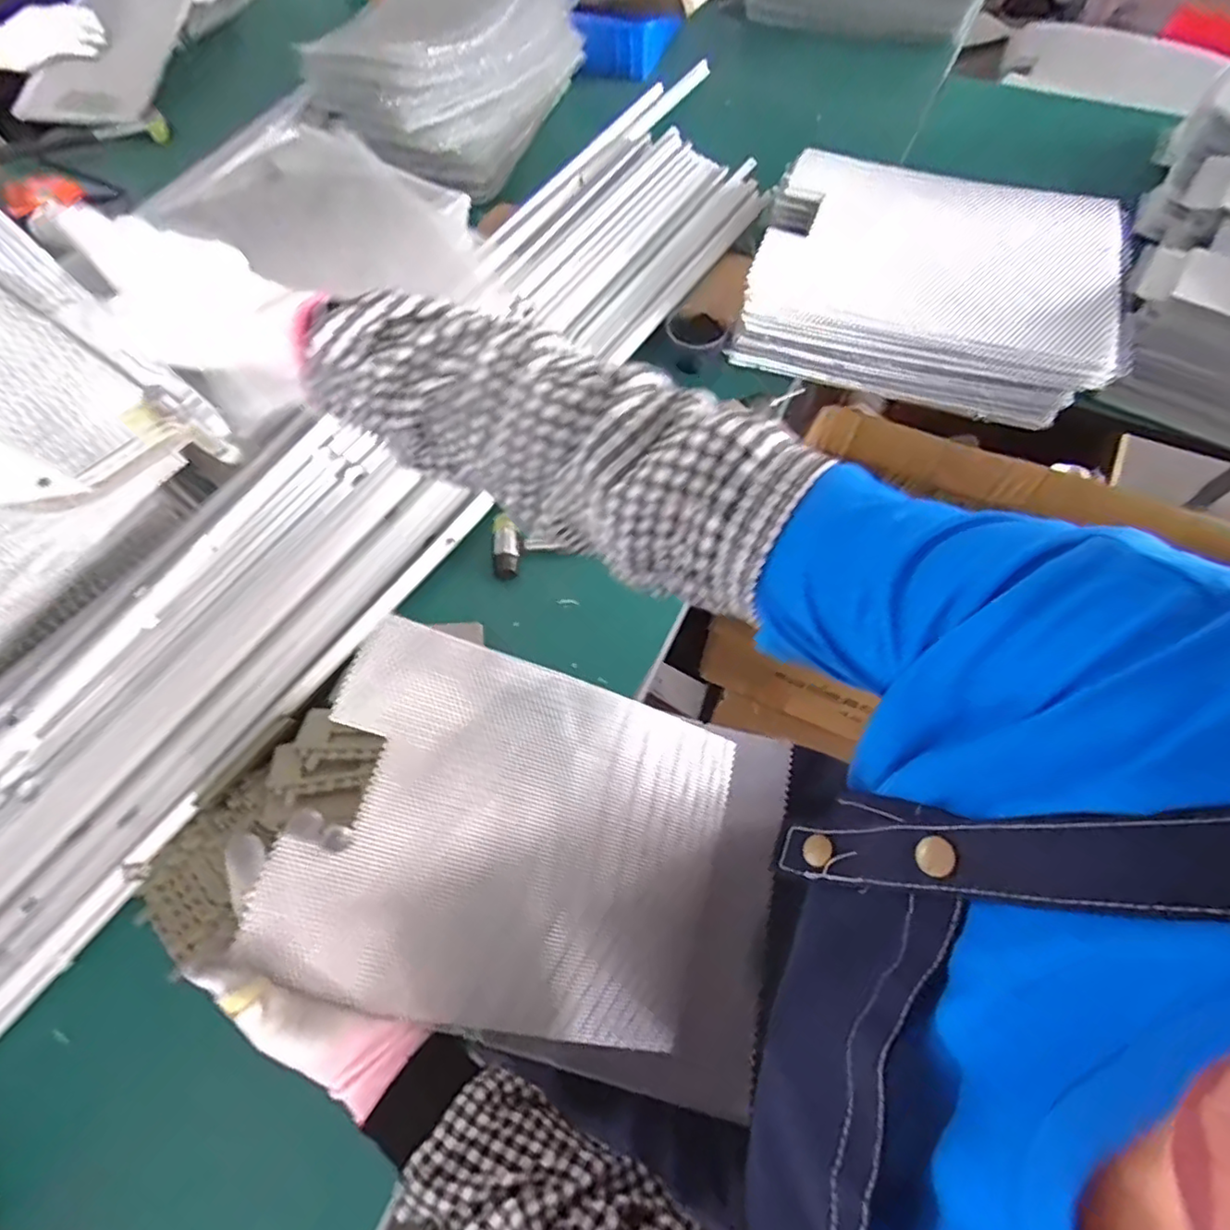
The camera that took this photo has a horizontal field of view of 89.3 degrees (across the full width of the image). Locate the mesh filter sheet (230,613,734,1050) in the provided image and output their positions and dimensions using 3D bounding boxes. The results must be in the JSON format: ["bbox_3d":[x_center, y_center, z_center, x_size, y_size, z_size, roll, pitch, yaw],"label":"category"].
[{"bbox_3d":[-0.065,0.165,0.467,0.310,0.025,0.244,22,68,-16],"label":"mesh filter sheet"}]

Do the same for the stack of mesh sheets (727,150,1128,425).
[{"bbox_3d":[0.324,-0.348,0.652,0.343,0.123,0.221,18,66,10],"label":"stack of mesh sheets"}]

